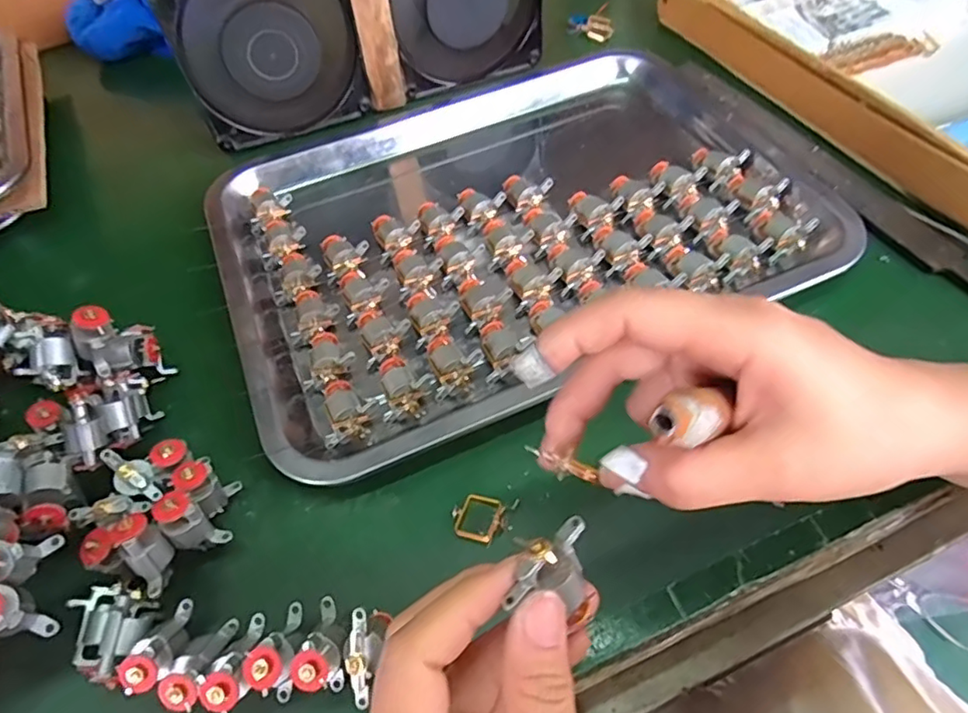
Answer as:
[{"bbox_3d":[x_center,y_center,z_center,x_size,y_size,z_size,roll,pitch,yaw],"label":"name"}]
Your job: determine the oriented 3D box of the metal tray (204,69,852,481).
[{"bbox_3d":[0.018,-0.098,0.391,0.366,0.039,0.292,-21,57,-9],"label":"metal tray"}]

